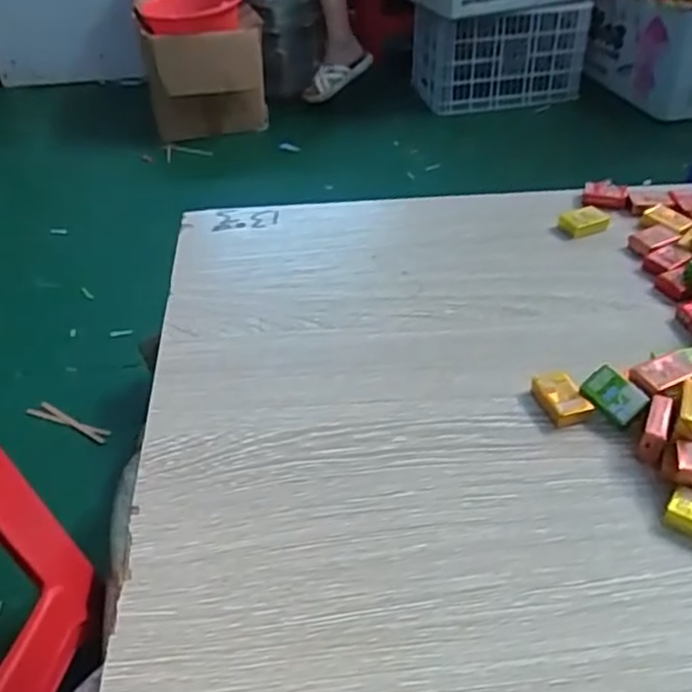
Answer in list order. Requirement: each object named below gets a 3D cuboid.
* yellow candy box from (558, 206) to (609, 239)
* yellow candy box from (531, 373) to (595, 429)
[{"bbox_3d":[0.145,-0.075,0.433,0.028,0.008,0.019,-22,44,-21],"label":"yellow candy box"},{"bbox_3d":[0.097,0.023,0.322,0.017,0.009,0.027,-15,42,-14],"label":"yellow candy box"}]

